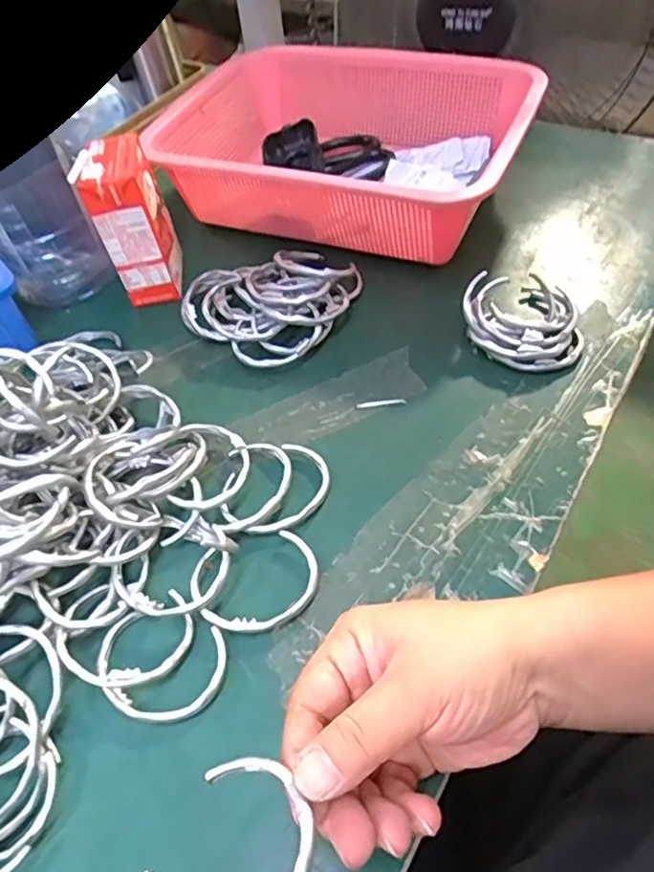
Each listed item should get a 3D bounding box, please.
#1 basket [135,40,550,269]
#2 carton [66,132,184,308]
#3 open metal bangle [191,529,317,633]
[{"bbox_3d":[0.017,-0.250,0.529,0.292,0.085,0.220,16,55,18],"label":"basket"},{"bbox_3d":[-0.150,-0.169,0.469,0.047,0.106,0.066,-3,51,4],"label":"carton"},{"bbox_3d":[-0.038,0.080,0.327,0.067,0.009,0.051,-14,51,-5],"label":"open metal bangle"}]

